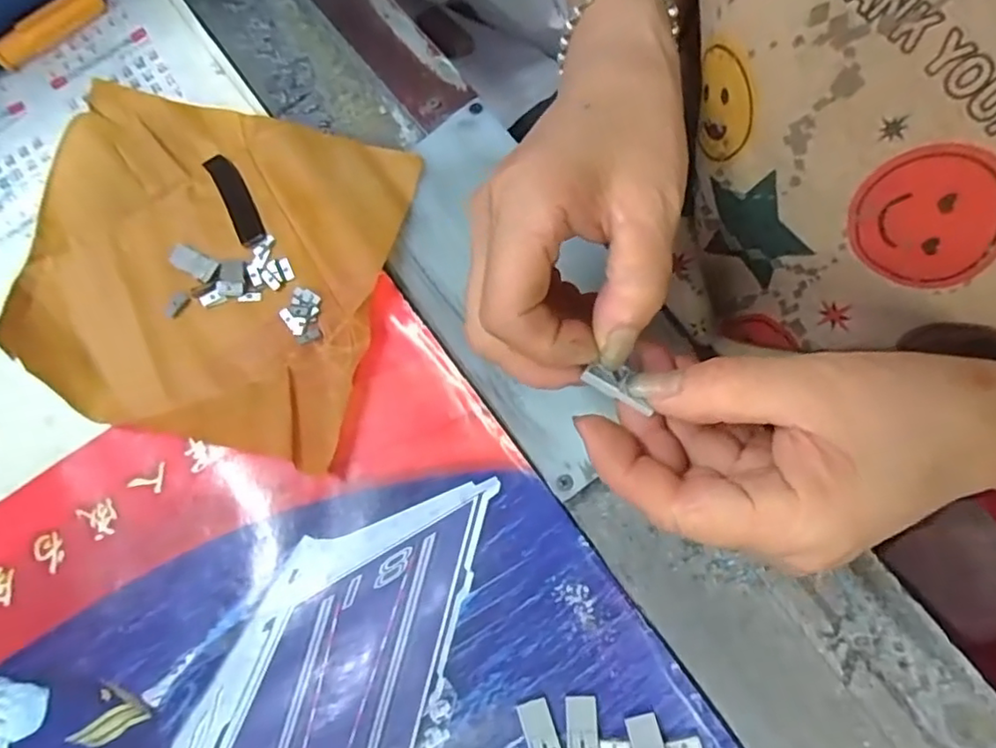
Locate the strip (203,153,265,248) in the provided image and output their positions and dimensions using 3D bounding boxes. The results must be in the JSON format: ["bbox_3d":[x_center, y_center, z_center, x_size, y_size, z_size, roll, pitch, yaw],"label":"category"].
[{"bbox_3d":[-0.143,-0.095,0.335,0.015,0.004,0.057,-27,77,-5],"label":"strip"}]

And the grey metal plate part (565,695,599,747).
[{"bbox_3d":[0.036,0.154,0.263,0.014,0.004,0.027,-2,76,1],"label":"grey metal plate part"}]

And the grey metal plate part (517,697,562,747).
[{"bbox_3d":[0.018,0.156,0.264,0.014,0.004,0.028,-18,76,-3],"label":"grey metal plate part"}]

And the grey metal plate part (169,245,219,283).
[{"bbox_3d":[-0.161,-0.058,0.324,0.024,0.007,0.012,29,79,9],"label":"grey metal plate part"}]

